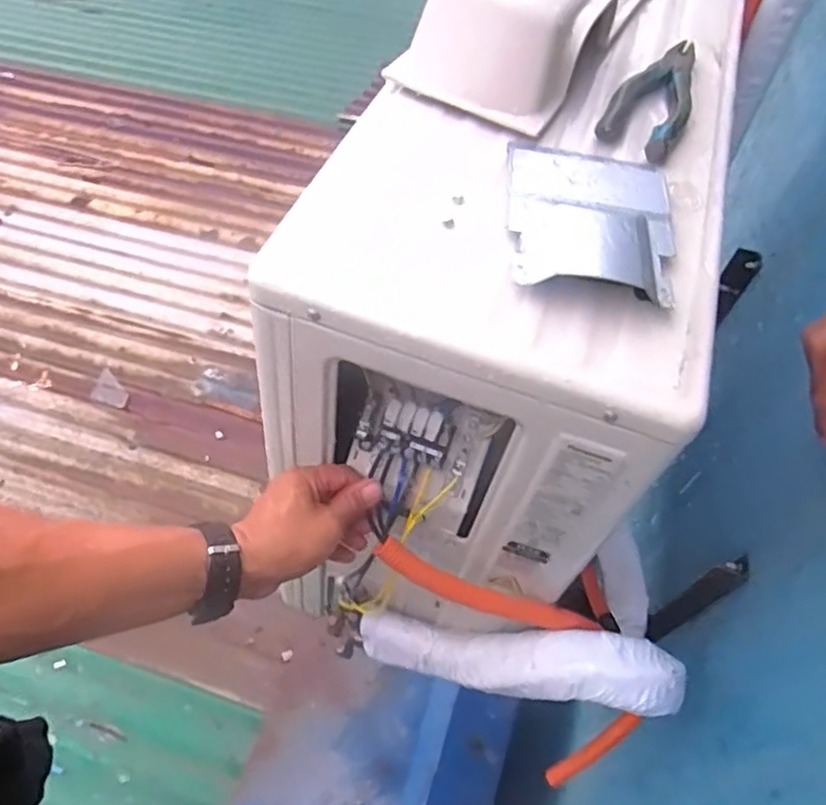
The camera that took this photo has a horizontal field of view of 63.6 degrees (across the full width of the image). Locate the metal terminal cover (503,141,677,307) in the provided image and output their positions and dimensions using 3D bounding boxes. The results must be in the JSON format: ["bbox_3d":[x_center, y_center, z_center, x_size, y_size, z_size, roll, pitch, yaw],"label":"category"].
[{"bbox_3d":[0.125,-0.133,0.462,0.114,0.021,0.154,9,54,-1],"label":"metal terminal cover"}]

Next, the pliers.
[{"bbox_3d":[0.213,-0.268,0.576,0.059,0.020,0.191,26,56,11],"label":"pliers"}]

